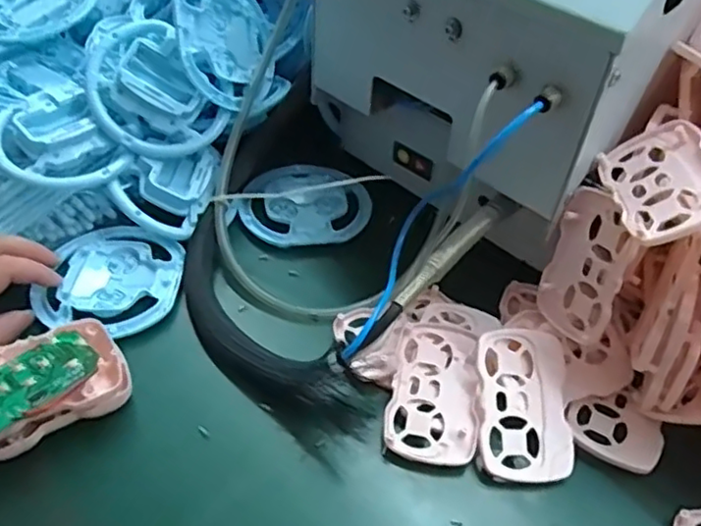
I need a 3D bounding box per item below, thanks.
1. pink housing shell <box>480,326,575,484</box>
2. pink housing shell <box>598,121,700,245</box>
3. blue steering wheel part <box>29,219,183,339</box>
[{"bbox_3d":[0.103,0.084,0.379,0.054,0.012,0.086,3,69,-2],"label":"pink housing shell"},{"bbox_3d":[0.169,-0.045,0.341,0.053,0.016,0.089,-31,31,23],"label":"pink housing shell"},{"bbox_3d":[-0.167,0.010,0.449,0.096,0.017,0.097,17,49,12],"label":"blue steering wheel part"}]

